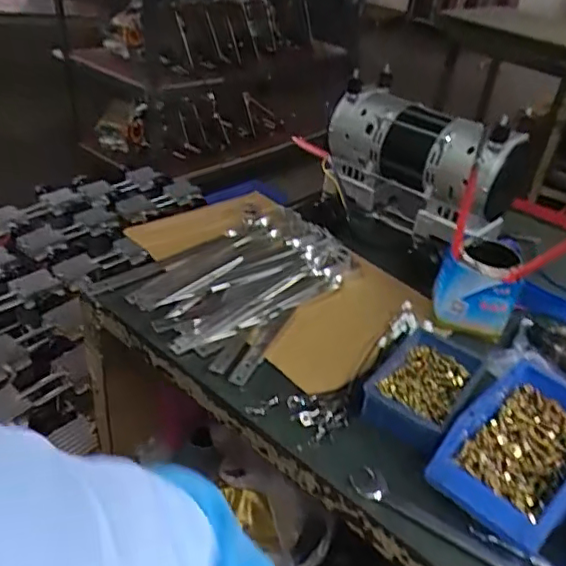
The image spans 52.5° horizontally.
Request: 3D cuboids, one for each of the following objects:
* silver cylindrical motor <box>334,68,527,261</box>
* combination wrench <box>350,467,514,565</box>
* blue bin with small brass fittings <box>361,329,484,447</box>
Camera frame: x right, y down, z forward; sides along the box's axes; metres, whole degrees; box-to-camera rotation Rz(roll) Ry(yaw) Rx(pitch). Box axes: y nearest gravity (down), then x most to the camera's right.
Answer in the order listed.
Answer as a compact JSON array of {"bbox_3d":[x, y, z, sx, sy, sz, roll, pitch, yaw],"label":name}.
[{"bbox_3d":[0.212,-0.162,0.885,0.166,0.212,0.283,-17,42,-30],"label":"silver cylindrical motor"},{"bbox_3d":[0.170,0.233,0.525,0.229,0.013,0.041,26,39,25],"label":"combination wrench"},{"bbox_3d":[0.157,0.120,0.648,0.094,0.053,0.147,26,39,25],"label":"blue bin with small brass fittings"}]

